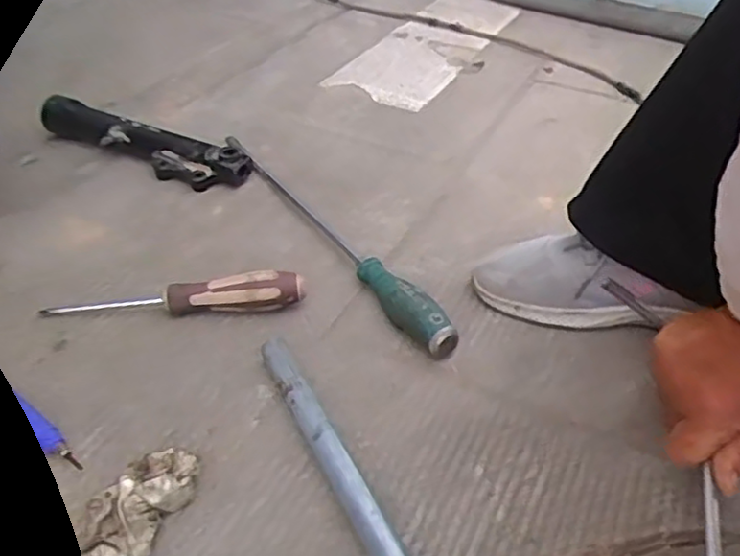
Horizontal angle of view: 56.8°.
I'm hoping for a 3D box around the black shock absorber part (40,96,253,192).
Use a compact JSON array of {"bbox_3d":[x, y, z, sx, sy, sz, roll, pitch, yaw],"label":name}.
[{"bbox_3d":[-0.248,-0.145,0.740,0.256,0.042,0.050,18,41,17],"label":"black shock absorber part"}]

